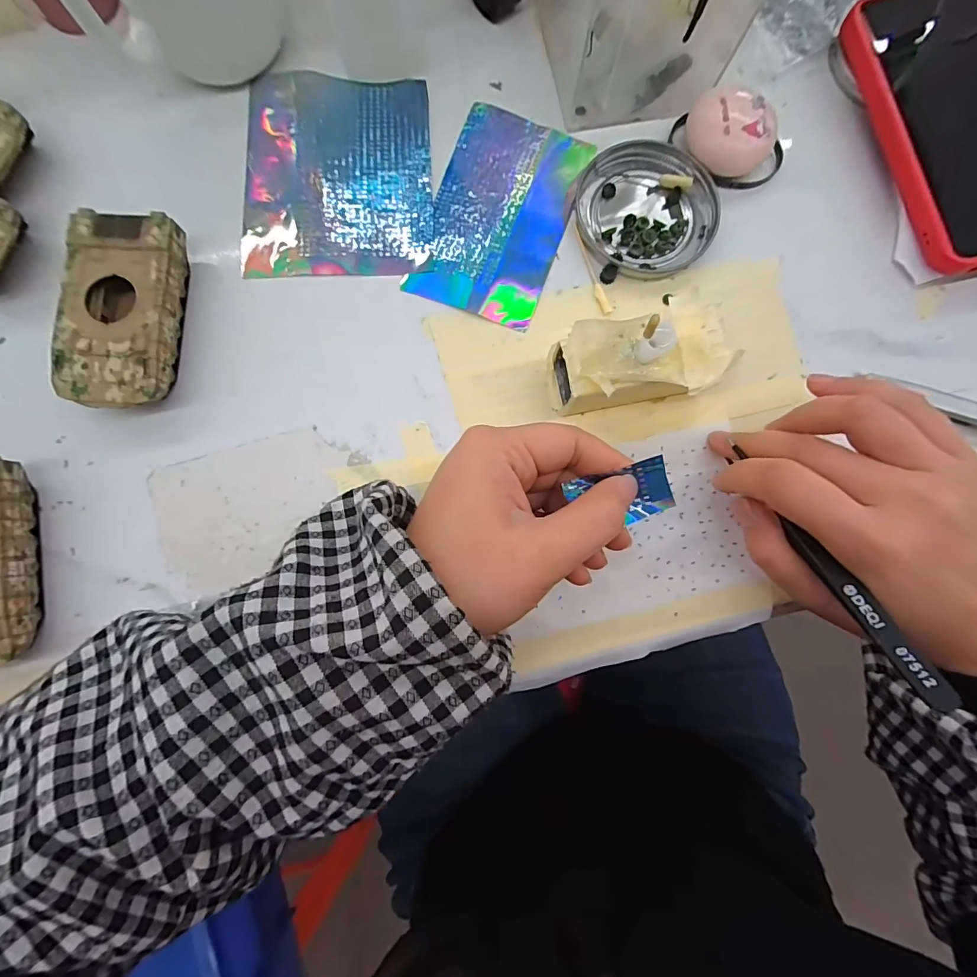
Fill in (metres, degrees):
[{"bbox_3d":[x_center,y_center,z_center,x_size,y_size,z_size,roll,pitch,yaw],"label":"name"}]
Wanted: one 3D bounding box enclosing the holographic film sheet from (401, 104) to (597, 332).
[{"bbox_3d":[0.007,-0.157,0.252,0.073,0.004,0.123,20,84,1],"label":"holographic film sheet"}]

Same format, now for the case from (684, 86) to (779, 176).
[{"bbox_3d":[0.135,-0.197,0.248,0.046,0.025,0.035,9,84,-1],"label":"case"}]

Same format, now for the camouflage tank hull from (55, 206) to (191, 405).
[{"bbox_3d":[-0.184,-0.087,0.226,0.048,0.024,0.095,3,84,-1],"label":"camouflage tank hull"}]

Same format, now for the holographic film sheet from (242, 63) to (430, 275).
[{"bbox_3d":[-0.085,-0.180,0.254,0.103,0.004,0.125,-2,82,-3],"label":"holographic film sheet"}]

